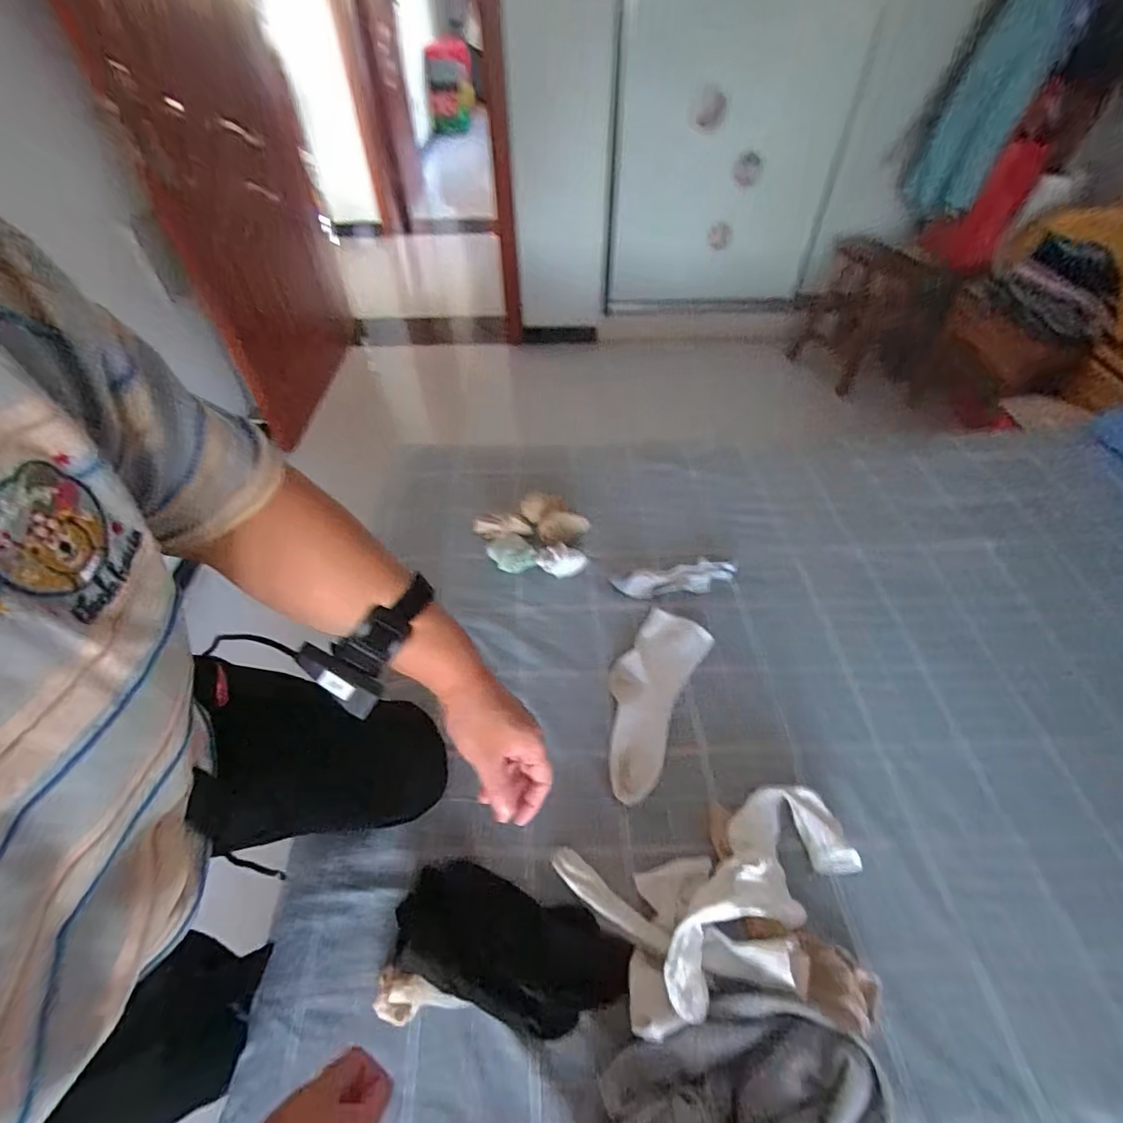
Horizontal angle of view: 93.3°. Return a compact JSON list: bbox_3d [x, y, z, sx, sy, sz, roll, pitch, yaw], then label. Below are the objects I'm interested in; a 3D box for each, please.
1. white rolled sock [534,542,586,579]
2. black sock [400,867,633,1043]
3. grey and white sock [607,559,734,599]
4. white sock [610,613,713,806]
[{"bbox_3d":[-0.002,-0.003,0.895,0.084,0.041,0.054,13,51,11],"label":"white rolled sock"},{"bbox_3d":[-0.057,0.418,0.574,0.246,0.027,0.113,16,52,13],"label":"black sock"},{"bbox_3d":[0.193,0.034,0.898,0.214,0.037,0.068,-12,51,-10],"label":"grey and white sock"},{"bbox_3d":[0.121,0.194,0.762,0.109,0.030,0.278,23,54,18],"label":"white sock"}]

